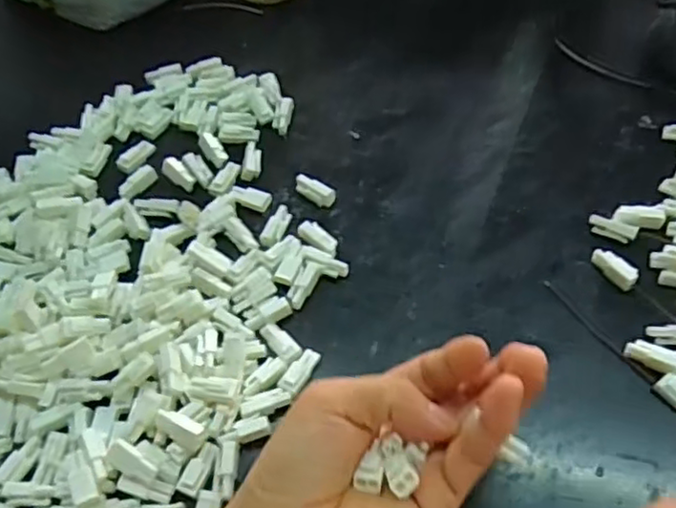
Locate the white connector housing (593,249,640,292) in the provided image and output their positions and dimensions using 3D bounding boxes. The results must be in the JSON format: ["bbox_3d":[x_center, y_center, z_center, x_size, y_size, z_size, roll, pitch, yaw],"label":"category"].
[{"bbox_3d":[0.147,0.007,0.350,0.011,0.009,0.026,-29,59,-13],"label":"white connector housing"}]

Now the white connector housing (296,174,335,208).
[{"bbox_3d":[-0.014,-0.038,0.397,0.026,0.008,0.012,31,64,22],"label":"white connector housing"}]

